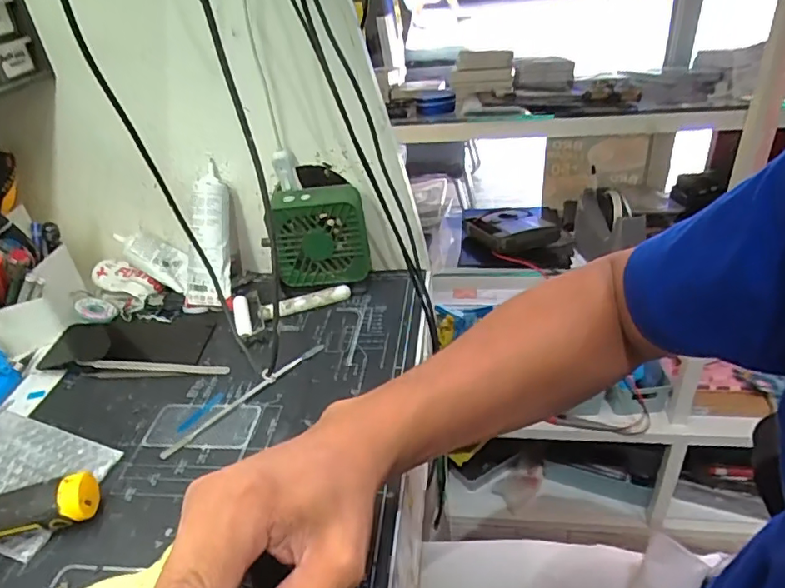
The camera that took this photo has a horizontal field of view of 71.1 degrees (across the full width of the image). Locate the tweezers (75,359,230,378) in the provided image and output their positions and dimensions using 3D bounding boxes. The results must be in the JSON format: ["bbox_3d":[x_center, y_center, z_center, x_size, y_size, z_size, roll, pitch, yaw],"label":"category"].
[{"bbox_3d":[-0.223,0.067,0.511,0.142,0.013,0.016,-2,33,5],"label":"tweezers"}]

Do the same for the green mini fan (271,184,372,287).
[{"bbox_3d":[-0.073,-0.052,0.575,0.099,0.112,0.040,-4,33,3],"label":"green mini fan"}]

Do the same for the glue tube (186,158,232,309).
[{"bbox_3d":[-0.192,-0.060,0.574,0.047,0.143,0.032,7,7,19],"label":"glue tube"}]

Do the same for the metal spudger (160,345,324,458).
[{"bbox_3d":[-0.123,0.086,0.477,0.011,0.007,0.166,22,42,35],"label":"metal spudger"}]

